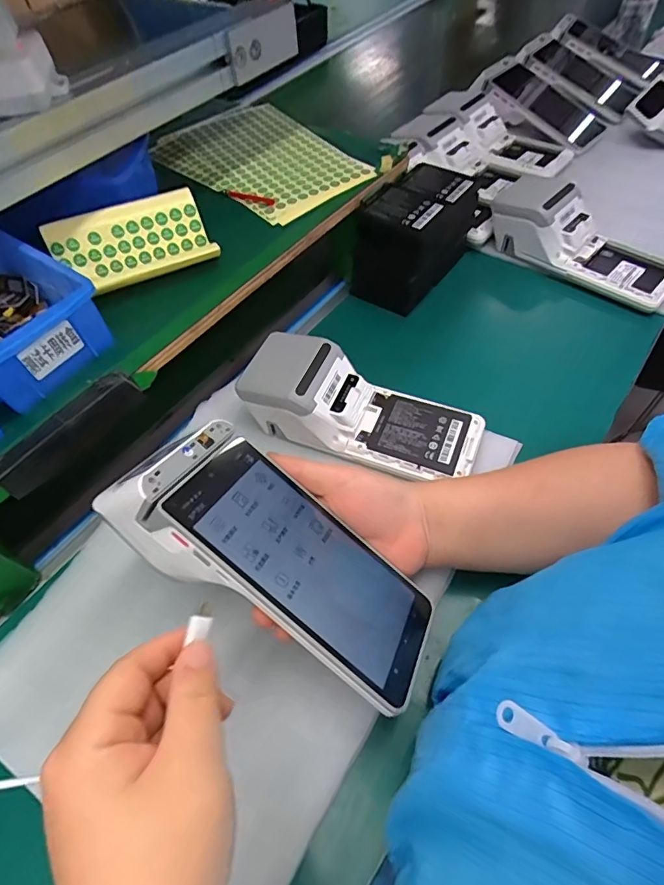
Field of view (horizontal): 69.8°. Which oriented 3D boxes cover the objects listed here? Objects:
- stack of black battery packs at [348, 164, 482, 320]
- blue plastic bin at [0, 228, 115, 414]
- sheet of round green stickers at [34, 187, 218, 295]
[{"bbox_3d":[0.091,-0.224,0.513,0.080,0.098,0.139,32,64,22],"label":"stack of black battery packs"},{"bbox_3d":[-0.245,-0.093,0.346,0.149,0.054,0.099,29,63,21],"label":"blue plastic bin"},{"bbox_3d":[-0.162,-0.163,0.384,0.119,0.059,0.023,-21,18,-10],"label":"sheet of round green stickers"}]

